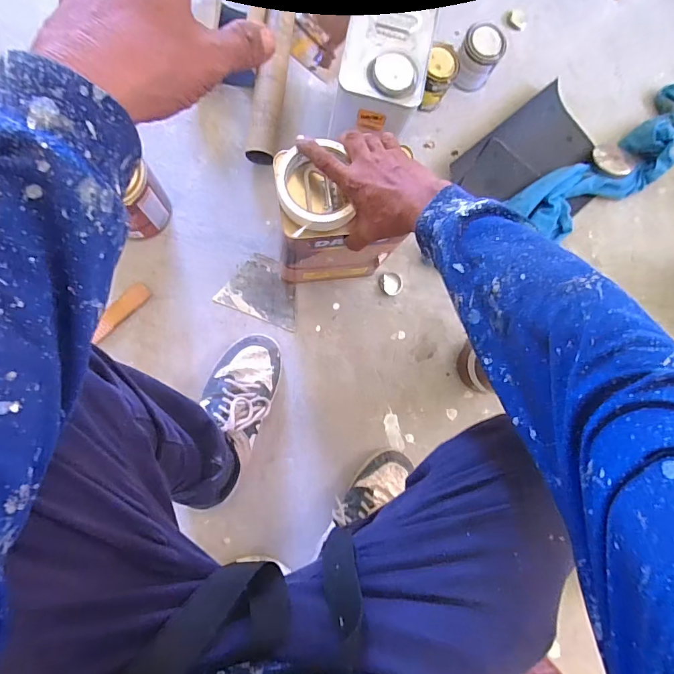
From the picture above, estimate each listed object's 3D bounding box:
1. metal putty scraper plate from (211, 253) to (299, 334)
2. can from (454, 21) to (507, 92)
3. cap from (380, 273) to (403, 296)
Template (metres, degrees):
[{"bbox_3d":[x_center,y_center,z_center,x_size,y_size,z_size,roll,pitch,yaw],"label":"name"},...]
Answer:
[{"bbox_3d":[-0.124,-0.082,0.739,0.134,0.004,0.102,21,86,-4],"label":"metal putty scraper plate"},{"bbox_3d":[0.251,-0.497,0.778,0.071,0.092,0.069,1,86,-8],"label":"can"},{"bbox_3d":[0.096,-0.093,0.758,0.038,0.006,0.041,1,86,-8],"label":"cap"}]

